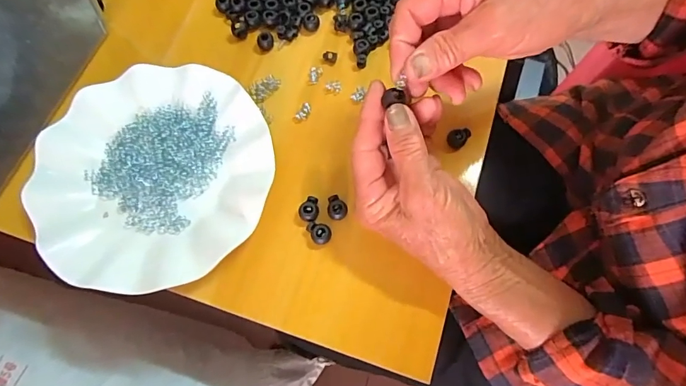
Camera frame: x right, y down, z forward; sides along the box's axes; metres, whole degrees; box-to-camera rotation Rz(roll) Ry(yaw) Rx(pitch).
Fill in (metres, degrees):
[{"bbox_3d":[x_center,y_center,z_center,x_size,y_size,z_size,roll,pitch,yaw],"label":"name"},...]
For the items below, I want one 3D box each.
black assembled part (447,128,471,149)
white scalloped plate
[{"bbox_3d":[0.095,-0.046,0.342,0.015,0.010,0.017,39,76,13],"label":"black assembled part"},{"bbox_3d":[-0.146,-0.015,0.326,0.175,0.026,0.178,0,71,1],"label":"white scalloped plate"}]

